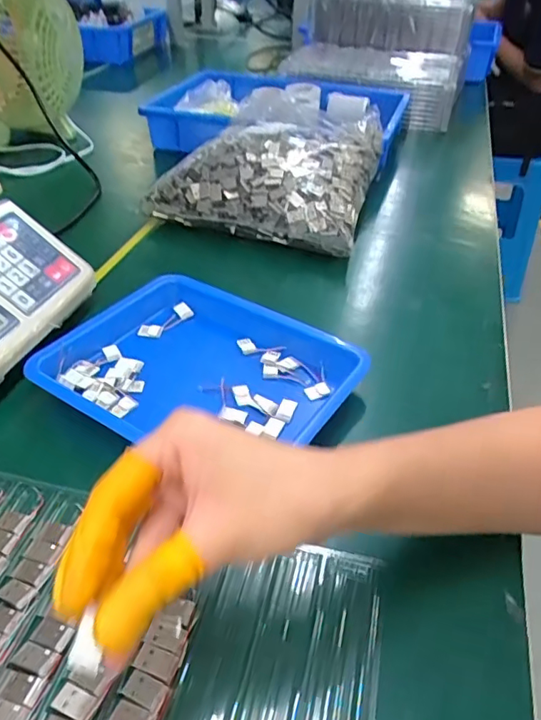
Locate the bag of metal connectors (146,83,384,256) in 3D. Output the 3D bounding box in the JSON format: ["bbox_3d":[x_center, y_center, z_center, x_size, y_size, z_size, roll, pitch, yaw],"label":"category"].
[{"bbox_3d":[0.003,-0.221,0.624,0.219,0.136,0.188,16,42,15],"label":"bag of metal connectors"}]

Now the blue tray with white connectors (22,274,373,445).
[{"bbox_3d":[-0.057,0.007,0.412,0.219,0.034,0.166,23,44,22],"label":"blue tray with white connectors"}]

